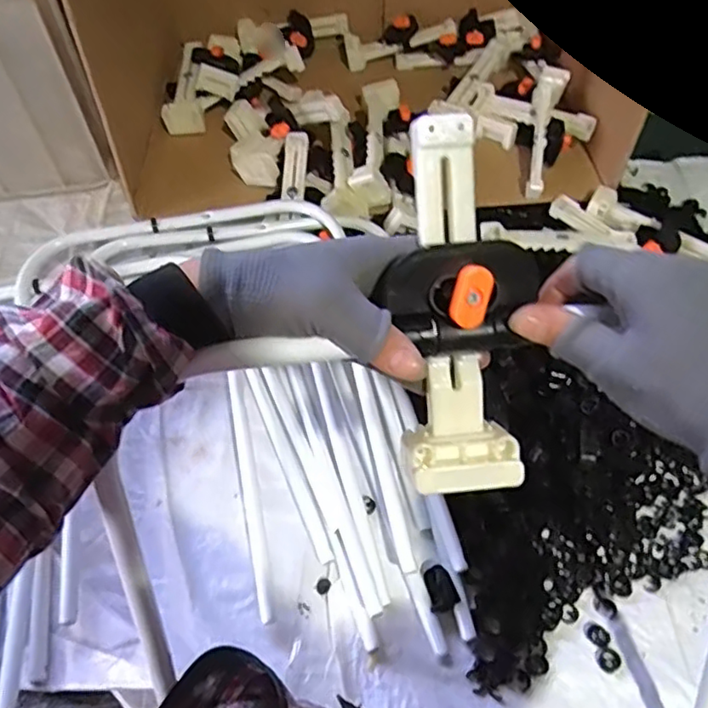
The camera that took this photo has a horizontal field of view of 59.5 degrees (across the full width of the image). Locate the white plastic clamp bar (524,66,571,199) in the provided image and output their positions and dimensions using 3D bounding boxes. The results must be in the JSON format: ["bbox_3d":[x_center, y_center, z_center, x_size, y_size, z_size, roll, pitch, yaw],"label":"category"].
[{"bbox_3d":[0.283,-0.330,0.927,0.044,0.047,0.224,11,77,8],"label":"white plastic clamp bar"}]

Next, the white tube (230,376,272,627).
[{"bbox_3d":[-0.111,0.144,0.651,0.015,0.061,0.256,-9,55,-6],"label":"white tube"}]

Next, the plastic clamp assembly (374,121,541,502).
[{"bbox_3d":[0.057,-0.024,0.324,0.070,0.042,0.195,-4,98,-3],"label":"plastic clamp assembly"}]

